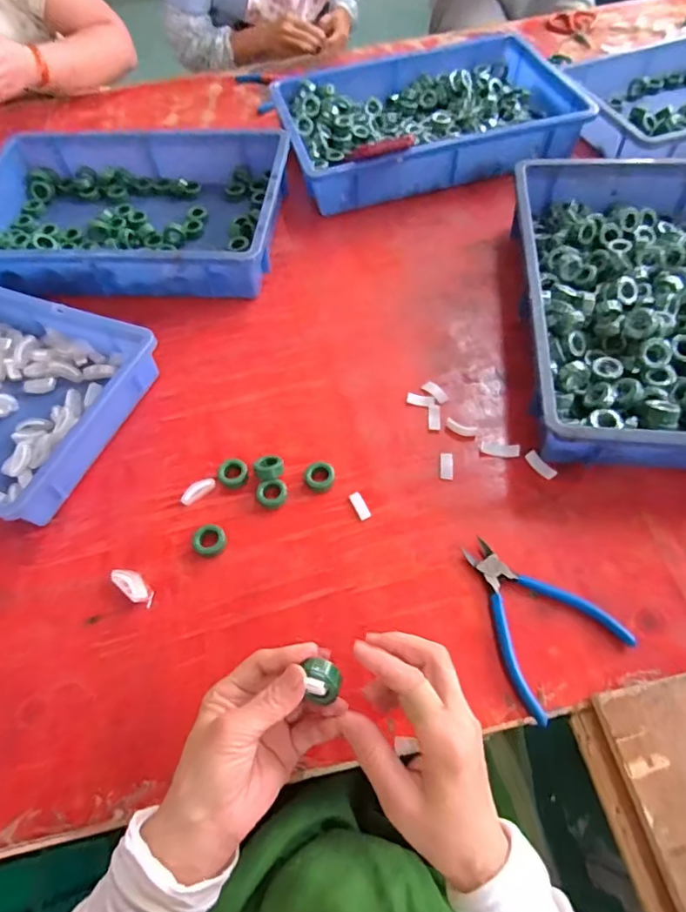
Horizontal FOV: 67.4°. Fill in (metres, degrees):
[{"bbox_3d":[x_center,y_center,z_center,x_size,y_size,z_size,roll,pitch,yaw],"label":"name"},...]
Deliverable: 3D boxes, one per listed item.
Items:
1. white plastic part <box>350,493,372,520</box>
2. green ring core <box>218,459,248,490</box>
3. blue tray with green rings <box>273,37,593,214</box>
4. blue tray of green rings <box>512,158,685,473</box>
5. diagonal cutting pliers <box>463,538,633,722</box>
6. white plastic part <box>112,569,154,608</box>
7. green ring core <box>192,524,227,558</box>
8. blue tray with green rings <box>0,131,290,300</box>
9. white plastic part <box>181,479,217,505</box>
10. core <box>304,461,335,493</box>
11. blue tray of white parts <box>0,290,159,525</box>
[{"bbox_3d":[0.017,0.050,0.516,0.012,0.004,0.030,-25,61,-11],"label":"white plastic part"},{"bbox_3d":[-0.114,0.018,0.534,0.029,0.007,0.030,-2,59,3],"label":"green ring core"},{"bbox_3d":[0.133,-0.540,0.816,0.443,0.073,0.301,-15,59,-5],"label":"blue tray with green rings"},{"bbox_3d":[0.347,-0.177,0.584,0.280,0.077,0.431,3,59,6],"label":"blue tray of green rings"},{"bbox_3d":[0.161,0.135,0.451,0.109,0.006,0.140,-31,62,-14],"label":"diagonal cutting pliers"},{"bbox_3d":[-0.196,0.122,0.482,0.048,0.008,0.020,32,66,21],"label":"white plastic part"},{"bbox_3d":[-0.129,0.083,0.502,0.031,0.009,0.032,-2,59,3],"label":"green ring core"},{"bbox_3d":[-0.304,-0.346,0.731,0.440,0.070,0.307,5,60,7],"label":"blue tray with green rings"},{"bbox_3d":[-0.150,0.035,0.530,0.038,0.004,0.016,-38,64,-17],"label":"white plastic part"},{"bbox_3d":[-0.024,0.020,0.530,0.029,0.009,0.031,8,60,9],"label":"core"},{"bbox_3d":[-0.421,-0.084,0.590,0.365,0.060,0.234,20,62,15],"label":"blue tray of white parts"}]

